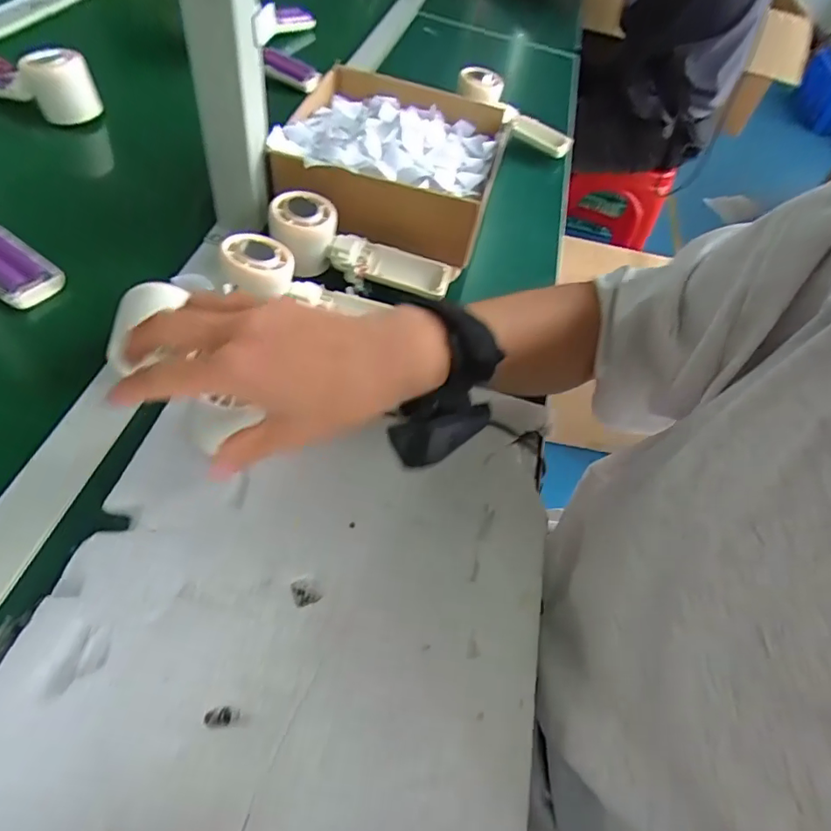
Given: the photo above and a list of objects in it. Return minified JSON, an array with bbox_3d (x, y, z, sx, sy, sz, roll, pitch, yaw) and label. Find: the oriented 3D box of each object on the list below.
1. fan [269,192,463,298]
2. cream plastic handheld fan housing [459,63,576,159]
[{"bbox_3d":[-0.049,-0.140,0.480,0.172,0.057,0.064,18,50,-11],"label":"fan"},{"bbox_3d":[0.129,-0.395,0.691,0.168,0.035,0.052,37,54,-3],"label":"cream plastic handheld fan housing"}]

